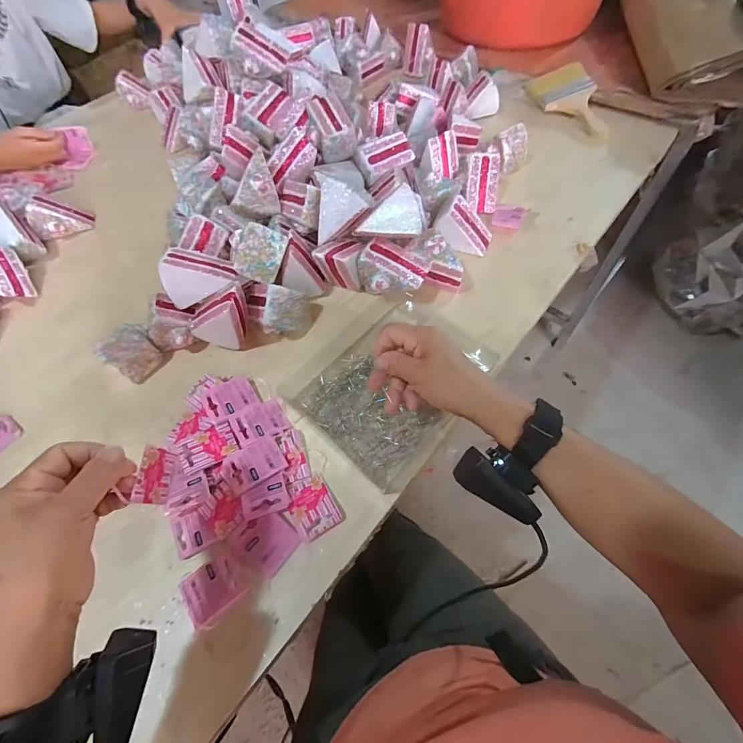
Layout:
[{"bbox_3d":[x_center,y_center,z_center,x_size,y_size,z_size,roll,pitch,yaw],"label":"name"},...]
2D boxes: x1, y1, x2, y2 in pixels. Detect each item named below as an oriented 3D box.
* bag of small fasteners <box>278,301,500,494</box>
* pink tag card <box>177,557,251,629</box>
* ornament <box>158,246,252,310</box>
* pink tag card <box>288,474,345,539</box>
[{"bbox_3d":[0.025,0.003,0.458,0.185,0.022,0.216,37,68,23],"label":"bag of small fasteners"},{"bbox_3d":[-0.147,0.199,0.344,0.053,0.006,0.044,-34,61,-15],"label":"pink tag card"},{"bbox_3d":[-0.216,-0.114,0.478,0.088,0.061,0.049,9,36,-12],"label":"ornament"},{"bbox_3d":[-0.060,0.138,0.385,0.043,0.009,0.059,-29,61,-13],"label":"pink tag card"}]

